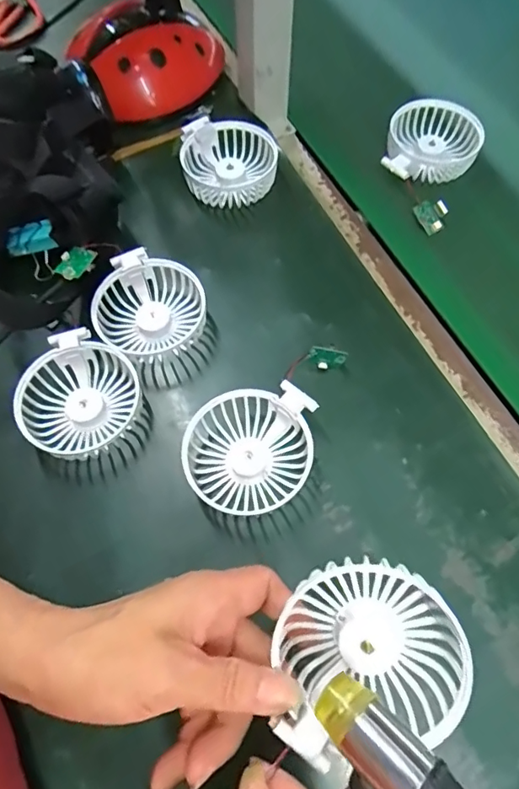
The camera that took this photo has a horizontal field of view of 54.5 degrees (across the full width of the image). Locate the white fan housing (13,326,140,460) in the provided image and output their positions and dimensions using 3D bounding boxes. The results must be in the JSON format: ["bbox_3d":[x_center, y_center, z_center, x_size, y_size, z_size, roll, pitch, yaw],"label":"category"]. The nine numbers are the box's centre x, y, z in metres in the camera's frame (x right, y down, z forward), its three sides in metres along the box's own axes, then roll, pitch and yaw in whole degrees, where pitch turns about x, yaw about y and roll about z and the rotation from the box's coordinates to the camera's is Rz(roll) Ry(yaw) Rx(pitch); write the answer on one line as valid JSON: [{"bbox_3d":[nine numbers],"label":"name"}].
[{"bbox_3d":[-0.135,0.003,0.385,0.079,0.036,0.093,21,68,11],"label":"white fan housing"}]

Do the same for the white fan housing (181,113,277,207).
[{"bbox_3d":[-0.028,-0.219,0.480,0.088,0.039,0.085,-1,66,2],"label":"white fan housing"}]

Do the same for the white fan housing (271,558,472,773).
[{"bbox_3d":[0.054,0.123,0.243,0.093,0.030,0.080,-10,66,-2],"label":"white fan housing"}]

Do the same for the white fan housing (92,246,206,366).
[{"bbox_3d":[-0.088,-0.069,0.415,0.082,0.038,0.083,-1,66,2],"label":"white fan housing"}]

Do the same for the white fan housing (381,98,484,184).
[{"bbox_3d":[0.170,-0.246,0.494,0.087,0.024,0.094,8,66,6],"label":"white fan housing"}]

